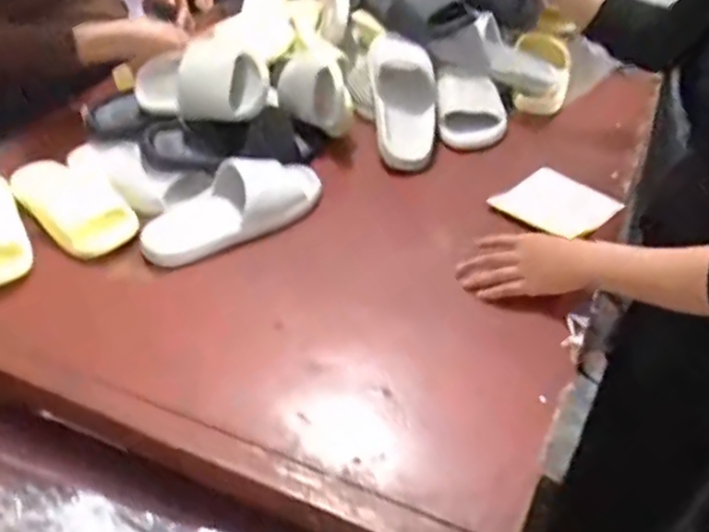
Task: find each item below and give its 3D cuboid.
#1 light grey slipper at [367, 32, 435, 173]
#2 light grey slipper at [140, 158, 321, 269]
[{"bbox_3d":[0.076,-0.280,1.093,0.102,0.067,0.287,-3,68,-3],"label":"light grey slipper"},{"bbox_3d":[-0.174,-0.089,0.967,0.261,0.076,0.120,-16,44,-16],"label":"light grey slipper"}]

